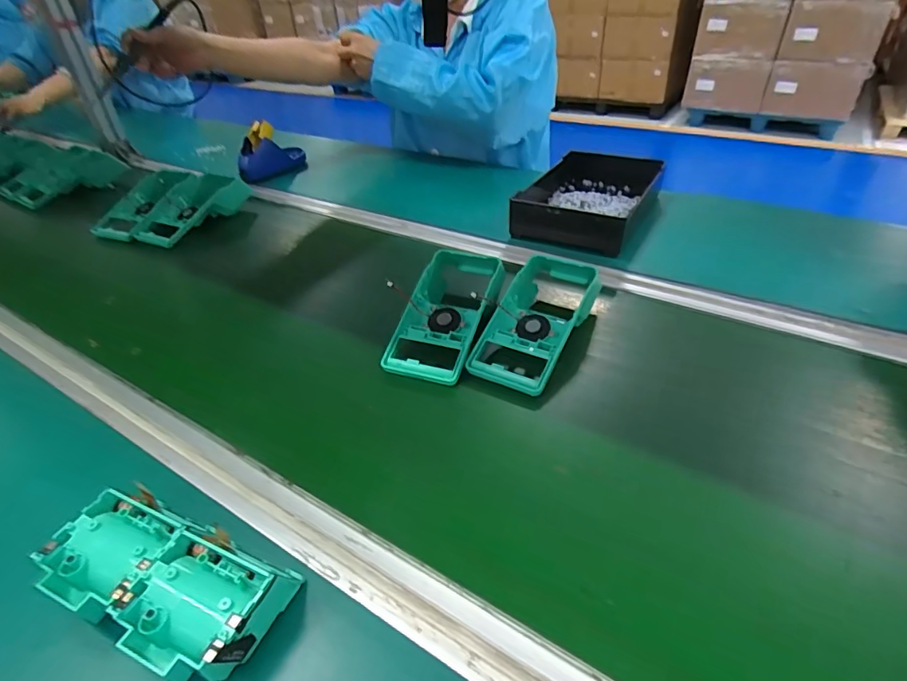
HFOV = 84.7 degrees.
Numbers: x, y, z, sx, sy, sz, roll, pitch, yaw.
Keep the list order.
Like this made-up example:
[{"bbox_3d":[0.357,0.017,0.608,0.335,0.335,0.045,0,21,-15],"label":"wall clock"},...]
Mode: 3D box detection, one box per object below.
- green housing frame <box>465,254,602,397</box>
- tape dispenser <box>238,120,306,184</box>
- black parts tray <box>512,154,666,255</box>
[{"bbox_3d":[0.091,-0.024,0.521,0.084,0.044,0.185,15,53,23],"label":"green housing frame"},{"bbox_3d":[-0.352,-0.366,0.967,0.045,0.094,0.152,14,40,22],"label":"tape dispenser"},{"bbox_3d":[0.204,-0.215,0.758,0.175,0.059,0.263,16,41,24],"label":"black parts tray"}]

